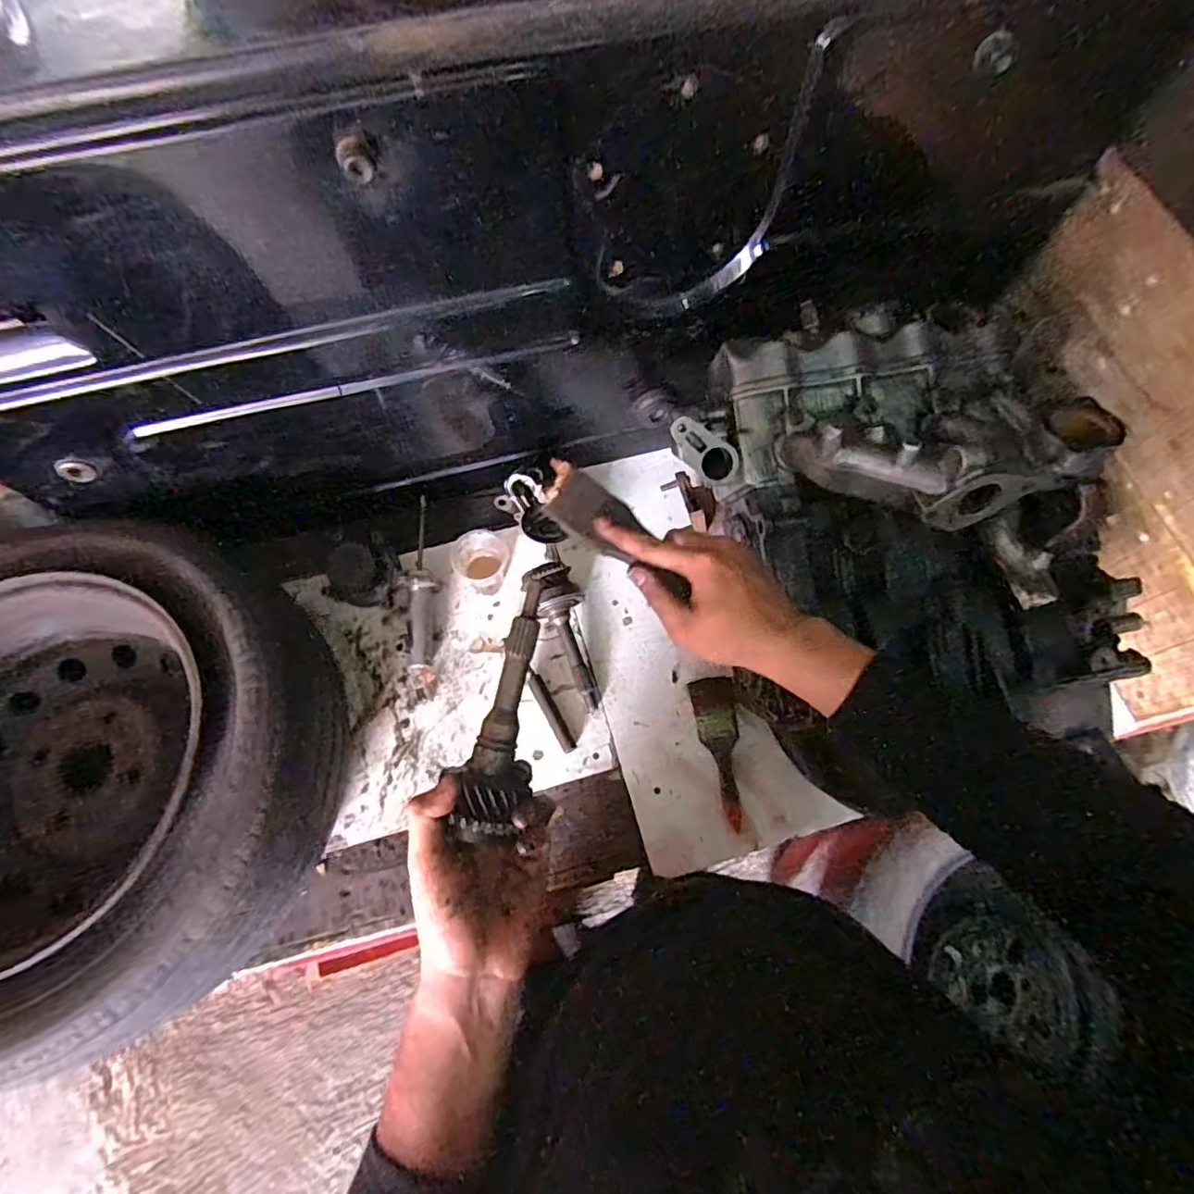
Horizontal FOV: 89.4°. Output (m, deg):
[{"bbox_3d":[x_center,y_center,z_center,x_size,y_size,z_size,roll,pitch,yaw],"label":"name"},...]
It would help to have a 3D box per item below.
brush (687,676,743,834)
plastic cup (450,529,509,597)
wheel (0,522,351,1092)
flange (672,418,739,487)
[{"bbox_3d":[0.154,0.186,0.735,0.051,0.020,0.177,-8,65,-3],"label":"brush"},{"bbox_3d":[-0.153,-0.050,0.809,0.072,0.078,0.073,0,65,0],"label":"plastic cup"},{"bbox_3d":[-0.546,0.201,0.653,0.502,0.188,0.500,0,65,0],"label":"wheel"},{"bbox_3d":[0.107,-0.143,0.589,0.041,0.011,0.081,-43,108,10],"label":"flange"}]

